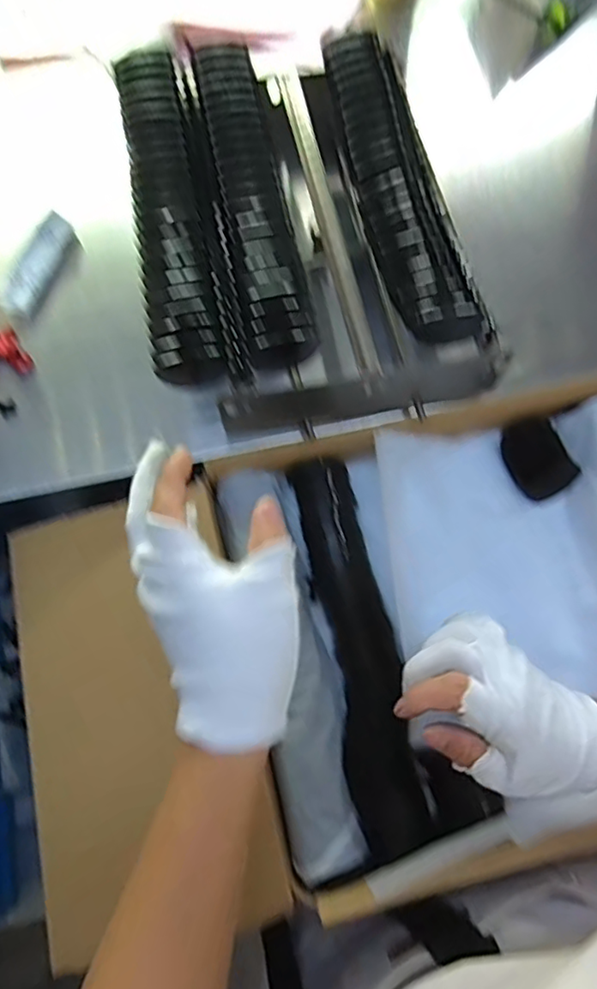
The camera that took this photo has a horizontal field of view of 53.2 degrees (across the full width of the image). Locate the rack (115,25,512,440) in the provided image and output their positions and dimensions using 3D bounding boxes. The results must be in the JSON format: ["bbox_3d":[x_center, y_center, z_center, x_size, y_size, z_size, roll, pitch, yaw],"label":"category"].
[{"bbox_3d":[-0.002,-0.206,0.473,0.232,0.123,0.309,-12,72,-5],"label":"rack"}]

